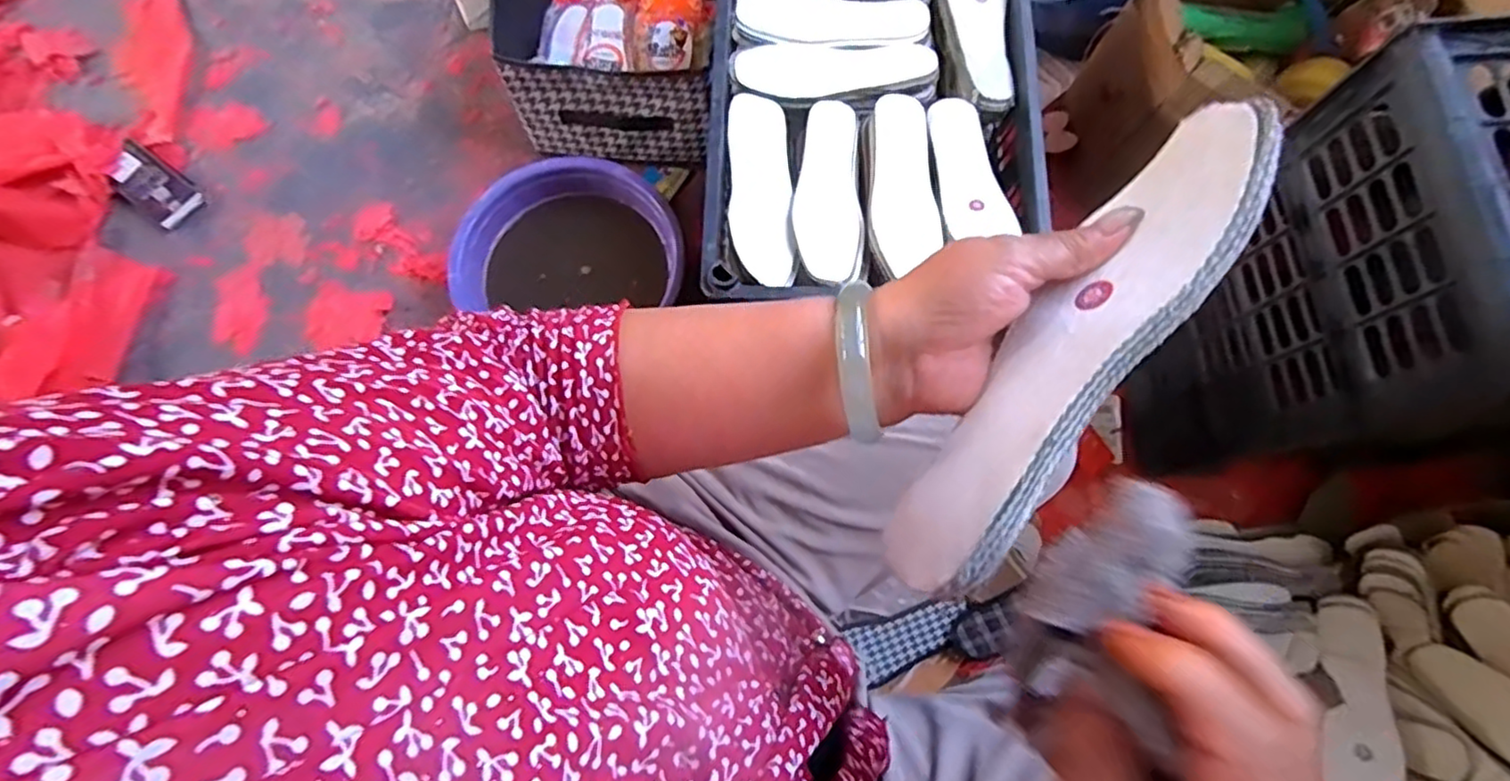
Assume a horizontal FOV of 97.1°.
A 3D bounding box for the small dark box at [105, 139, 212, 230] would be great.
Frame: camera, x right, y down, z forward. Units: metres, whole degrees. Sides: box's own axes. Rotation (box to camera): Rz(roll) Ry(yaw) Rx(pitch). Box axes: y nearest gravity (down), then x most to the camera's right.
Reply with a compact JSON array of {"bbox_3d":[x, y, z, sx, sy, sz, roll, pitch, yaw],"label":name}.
[{"bbox_3d":[-0.907,-0.306,1.008,0.152,0.020,0.075,35,82,6],"label":"small dark box"}]

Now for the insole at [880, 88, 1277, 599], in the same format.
[{"bbox_3d":[0.129,-0.015,0.277,0.016,0.060,0.224,34,96,-24],"label":"insole"}]

